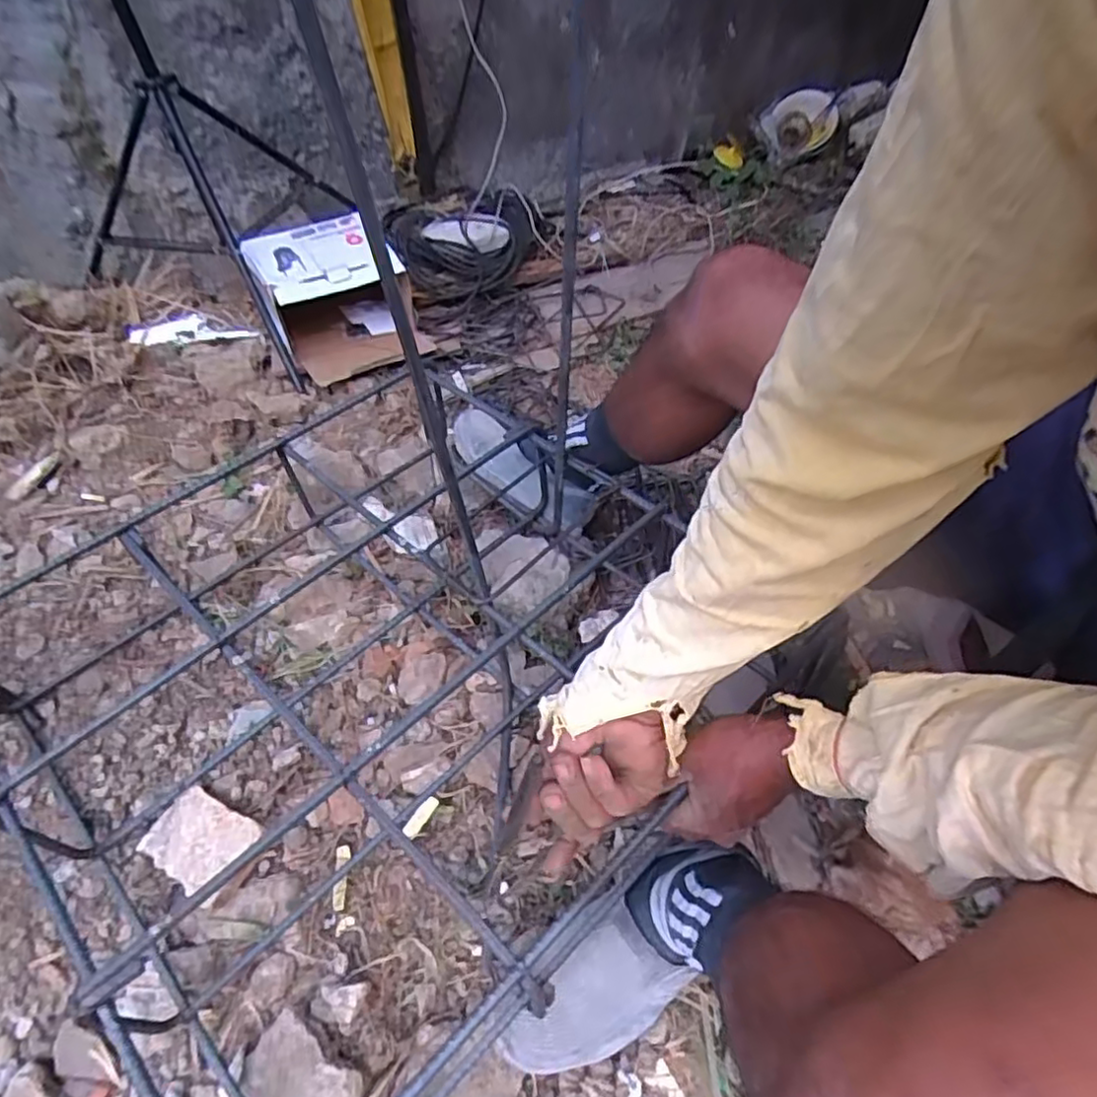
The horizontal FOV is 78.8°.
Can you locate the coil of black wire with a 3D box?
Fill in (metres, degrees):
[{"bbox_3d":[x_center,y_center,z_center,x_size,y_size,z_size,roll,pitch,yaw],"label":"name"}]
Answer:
[{"bbox_3d":[-0.178,-0.619,1.350,0.293,0.098,0.311,-4,50,-5],"label":"coil of black wire"}]

